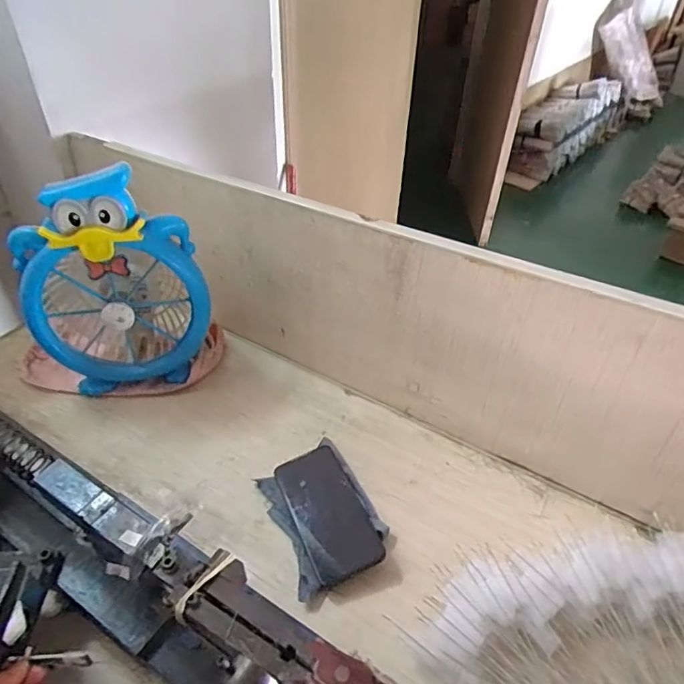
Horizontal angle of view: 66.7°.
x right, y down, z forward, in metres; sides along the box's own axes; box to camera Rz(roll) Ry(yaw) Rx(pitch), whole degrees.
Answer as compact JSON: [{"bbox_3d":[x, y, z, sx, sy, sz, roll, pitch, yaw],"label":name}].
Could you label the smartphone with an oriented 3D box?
[{"bbox_3d":[-0.017,0.193,0.600,0.075,0.011,0.161,-27,44,-8],"label":"smartphone"}]

